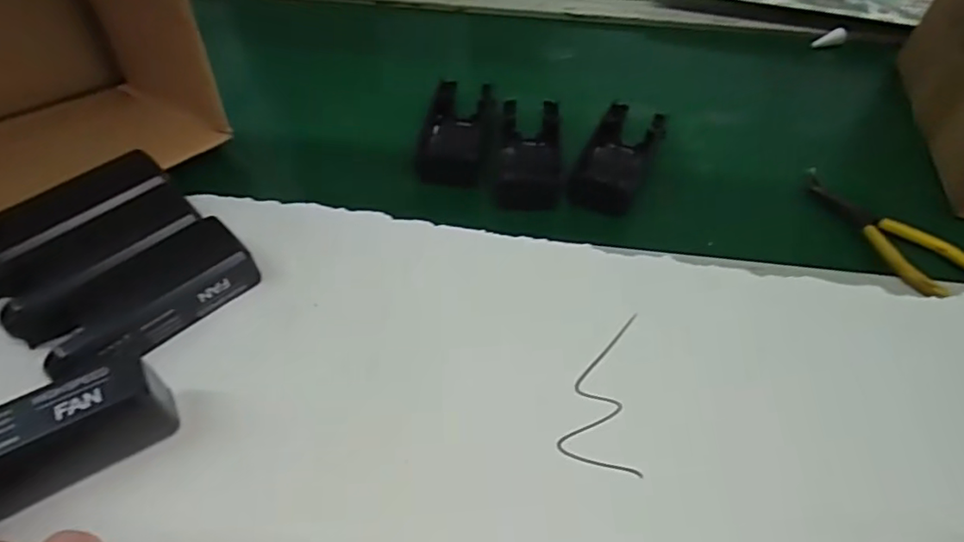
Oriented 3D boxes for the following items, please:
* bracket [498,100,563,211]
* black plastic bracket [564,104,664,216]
[{"bbox_3d":[0.035,-0.086,0.422,0.044,0.025,0.096,2,50,0],"label":"bracket"},{"bbox_3d":[0.100,-0.084,0.422,0.045,0.023,0.105,20,52,15],"label":"black plastic bracket"}]

